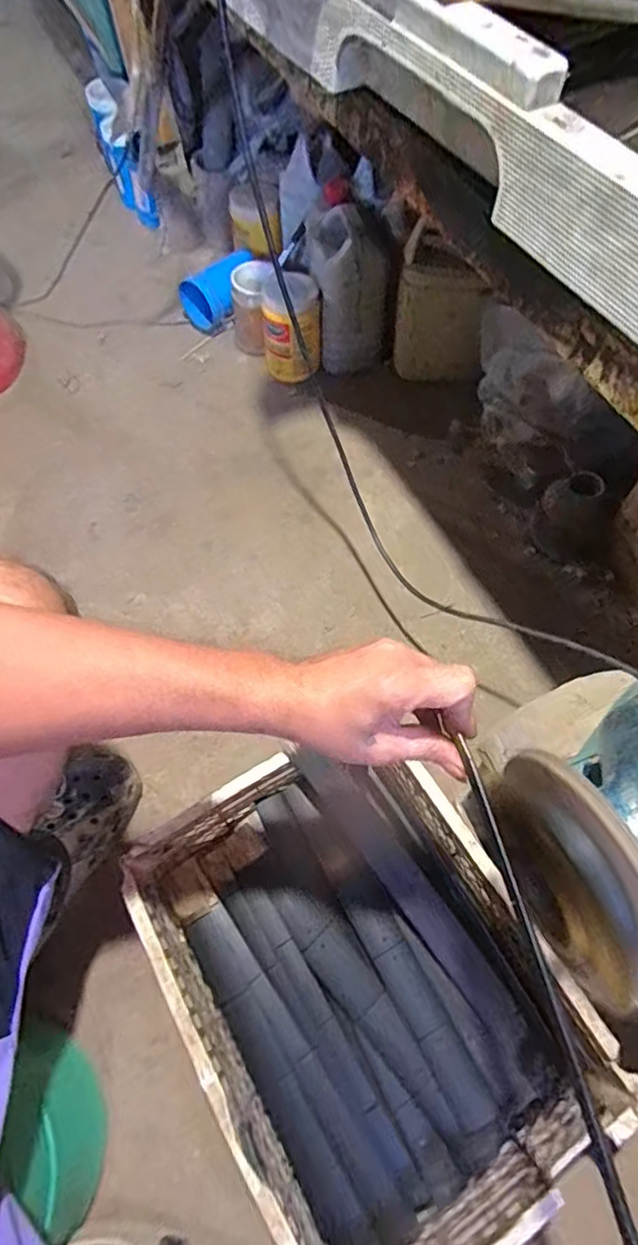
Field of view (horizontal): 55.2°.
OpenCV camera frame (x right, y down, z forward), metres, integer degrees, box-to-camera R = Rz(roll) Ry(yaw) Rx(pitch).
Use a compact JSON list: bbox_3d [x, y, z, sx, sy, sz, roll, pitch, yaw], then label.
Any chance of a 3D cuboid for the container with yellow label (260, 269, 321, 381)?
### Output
[{"bbox_3d":[-0.047,-0.487,1.027,0.092,0.145,0.085,-6,63,-5],"label":"container with yellow label"}]

